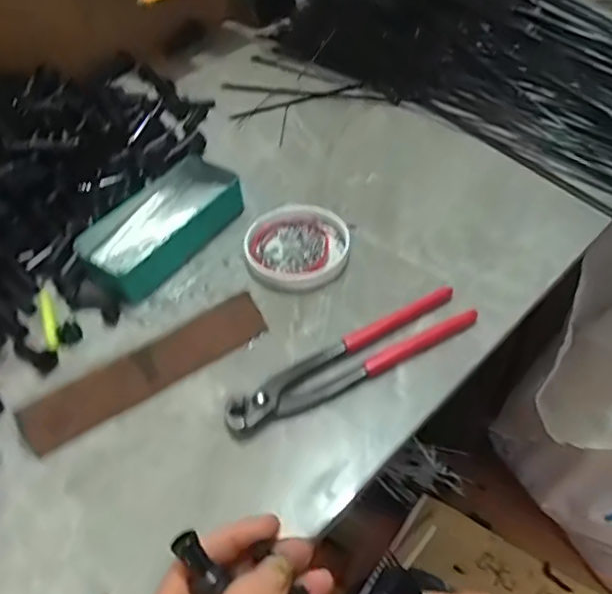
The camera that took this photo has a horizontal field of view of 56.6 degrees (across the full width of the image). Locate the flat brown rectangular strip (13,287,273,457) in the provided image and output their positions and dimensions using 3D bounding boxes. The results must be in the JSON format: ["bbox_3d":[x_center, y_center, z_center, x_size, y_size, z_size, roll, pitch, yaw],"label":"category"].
[{"bbox_3d":[-0.111,0.050,0.403,0.177,0.030,0.024,-28,51,-19],"label":"flat brown rectangular strip"}]

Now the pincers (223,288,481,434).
[{"bbox_3d":[0.035,0.043,0.405,0.197,0.016,0.036,-27,51,-18],"label":"pincers"}]

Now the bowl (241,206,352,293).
[{"bbox_3d":[-0.008,-0.043,0.486,0.086,0.019,0.089,-2,48,3],"label":"bowl"}]

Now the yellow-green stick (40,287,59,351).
[{"bbox_3d":[-0.205,0.017,0.453,0.010,0.007,0.069,-21,50,-14],"label":"yellow-green stick"}]

